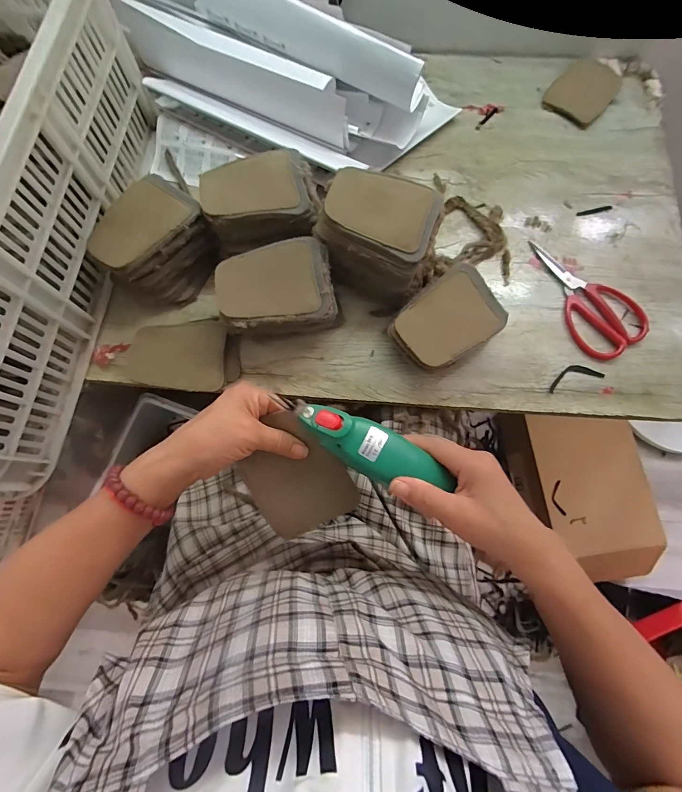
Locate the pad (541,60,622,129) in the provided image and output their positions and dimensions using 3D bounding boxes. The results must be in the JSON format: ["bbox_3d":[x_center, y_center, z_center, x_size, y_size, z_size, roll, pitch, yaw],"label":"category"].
[{"bbox_3d":[0.387,-0.485,0.597,0.090,0.011,0.121,41,79,10],"label":"pad"}]

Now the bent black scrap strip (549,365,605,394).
[{"bbox_3d":[0.298,-0.026,0.478,0.073,0.004,0.026,-16,76,-4],"label":"bent black scrap strip"}]

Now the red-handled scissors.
[{"bbox_3d":[0.326,-0.139,0.506,0.091,0.010,0.185,-29,77,-7],"label":"red-handled scissors"}]

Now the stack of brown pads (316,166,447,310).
[{"bbox_3d":[0.040,-0.185,0.462,0.140,0.117,0.107,17,76,5],"label":"stack of brown pads"}]

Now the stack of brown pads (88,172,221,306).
[{"bbox_3d":[-0.237,-0.191,0.484,0.112,0.090,0.134,32,78,8],"label":"stack of brown pads"}]

